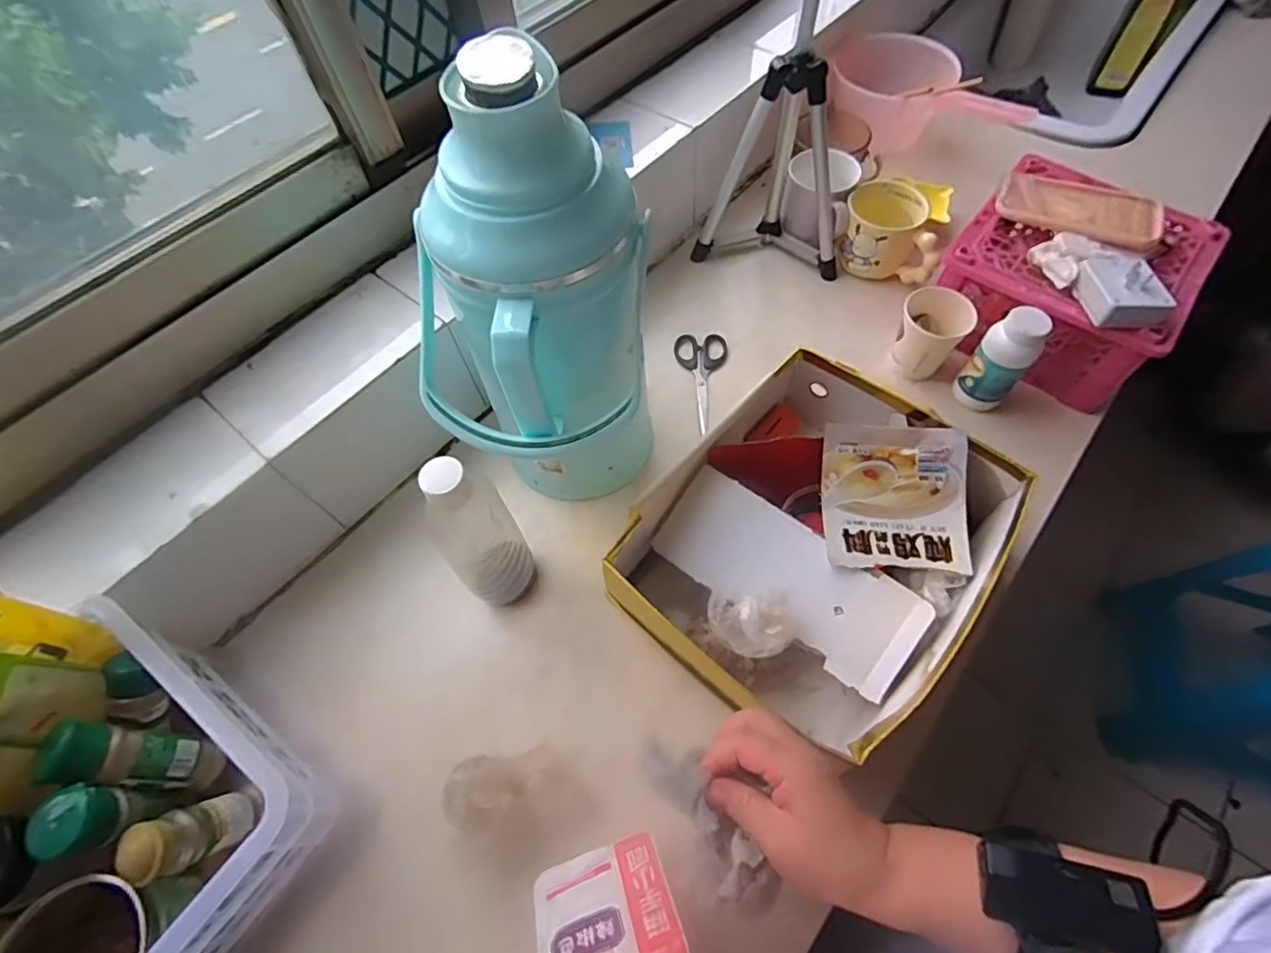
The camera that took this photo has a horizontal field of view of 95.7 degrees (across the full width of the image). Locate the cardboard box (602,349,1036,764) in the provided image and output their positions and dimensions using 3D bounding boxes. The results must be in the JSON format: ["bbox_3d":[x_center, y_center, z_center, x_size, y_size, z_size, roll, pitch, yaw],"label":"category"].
[{"bbox_3d":[0.167,0.053,0.528,0.248,0.103,0.289,39,70,22],"label":"cardboard box"}]

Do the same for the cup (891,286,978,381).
[{"bbox_3d":[0.327,-0.159,0.643,0.069,0.075,0.079,23,65,16],"label":"cup"}]

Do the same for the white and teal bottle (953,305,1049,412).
[{"bbox_3d":[0.378,-0.118,0.599,0.050,0.126,0.038,38,70,21],"label":"white and teal bottle"}]

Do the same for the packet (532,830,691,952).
[{"bbox_3d":[-0.020,0.294,0.384,0.091,0.109,0.010,-18,102,-11],"label":"packet"}]

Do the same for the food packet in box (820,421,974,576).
[{"bbox_3d":[0.229,0.015,0.504,0.122,0.022,0.128,2,79,8],"label":"food packet in box"}]

